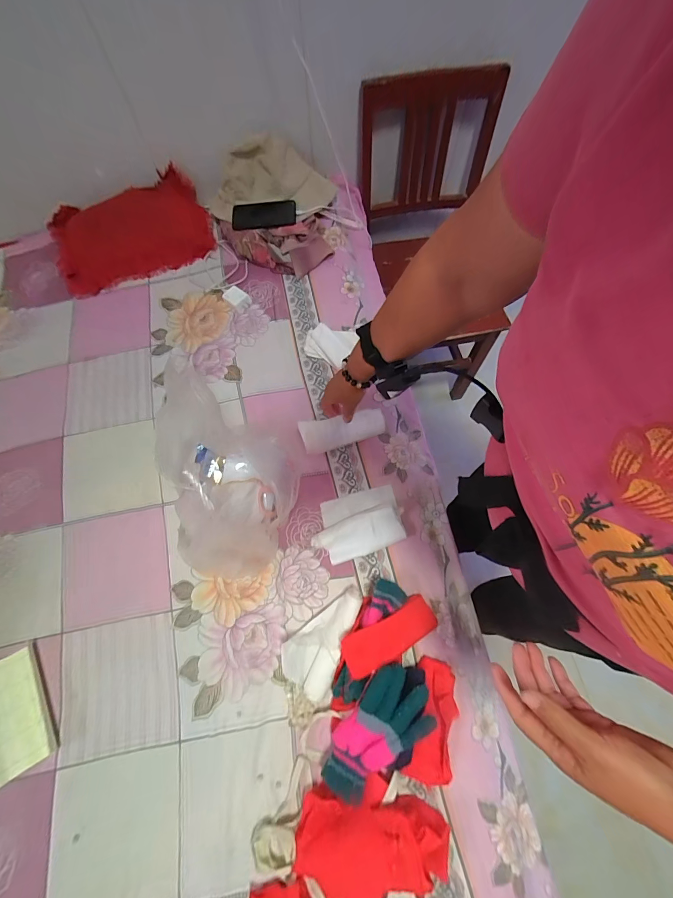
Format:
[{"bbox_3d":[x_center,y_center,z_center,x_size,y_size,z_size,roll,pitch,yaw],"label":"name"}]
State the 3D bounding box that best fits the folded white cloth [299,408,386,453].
[{"bbox_3d":[0.013,-0.041,0.672,0.164,0.026,0.067,-14,68,-12],"label":"folded white cloth"}]

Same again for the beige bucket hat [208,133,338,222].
[{"bbox_3d":[-0.183,-0.705,0.906,0.324,0.148,0.149,8,69,4],"label":"beige bucket hat"}]

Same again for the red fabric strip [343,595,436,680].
[{"bbox_3d":[0.090,0.300,0.560,0.166,0.025,0.060,-20,68,-21],"label":"red fabric strip"}]

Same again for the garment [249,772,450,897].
[{"bbox_3d":[0.007,0.562,0.471,0.287,0.072,0.140,-20,69,-6],"label":"garment"}]

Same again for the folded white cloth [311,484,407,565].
[{"bbox_3d":[0.039,0.139,0.649,0.168,0.048,0.117,-15,68,-3],"label":"folded white cloth"}]

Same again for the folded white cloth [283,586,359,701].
[{"bbox_3d":[-0.027,0.316,0.584,0.087,0.047,0.176,21,71,10],"label":"folded white cloth"}]

